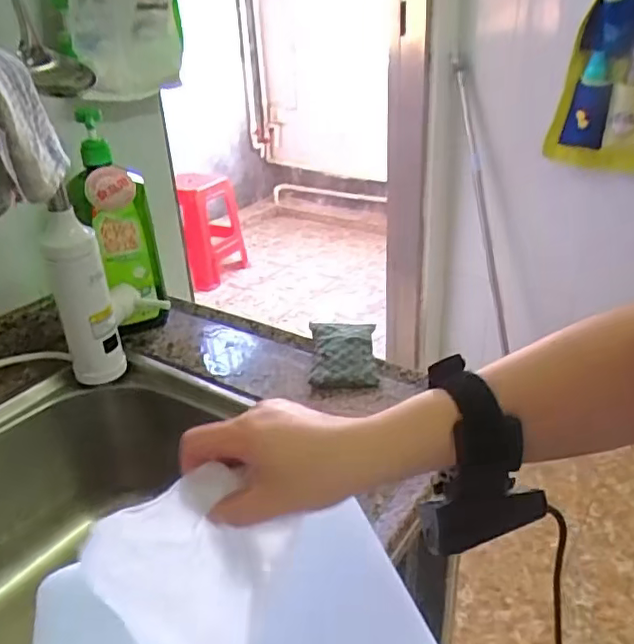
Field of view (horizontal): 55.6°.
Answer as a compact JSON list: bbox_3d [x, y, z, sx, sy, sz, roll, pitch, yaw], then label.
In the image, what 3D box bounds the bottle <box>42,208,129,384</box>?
[{"bbox_3d":[-0.261,-0.024,0.672,0.057,0.199,0.045,-13,31,-19],"label":"bottle"}]

